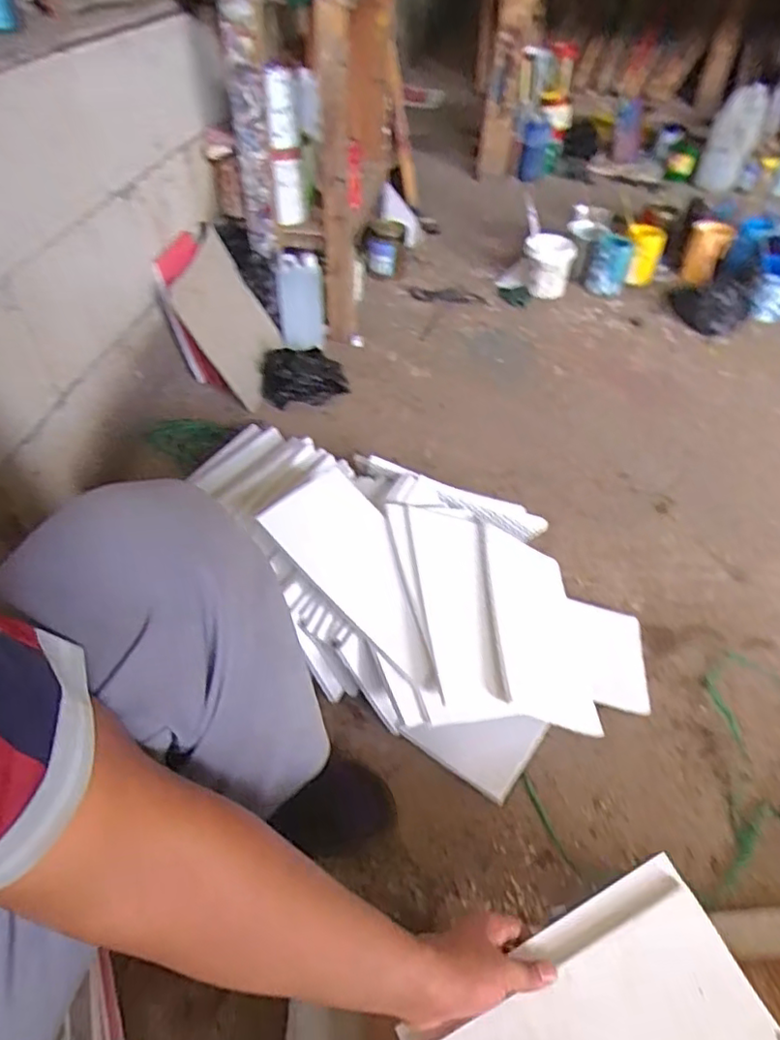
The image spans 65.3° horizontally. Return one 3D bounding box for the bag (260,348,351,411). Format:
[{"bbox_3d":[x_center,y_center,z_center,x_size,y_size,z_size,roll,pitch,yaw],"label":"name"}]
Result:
[{"bbox_3d":[-0.189,-0.322,1.353,0.189,0.099,0.128,-9,49,-8],"label":"bag"}]

